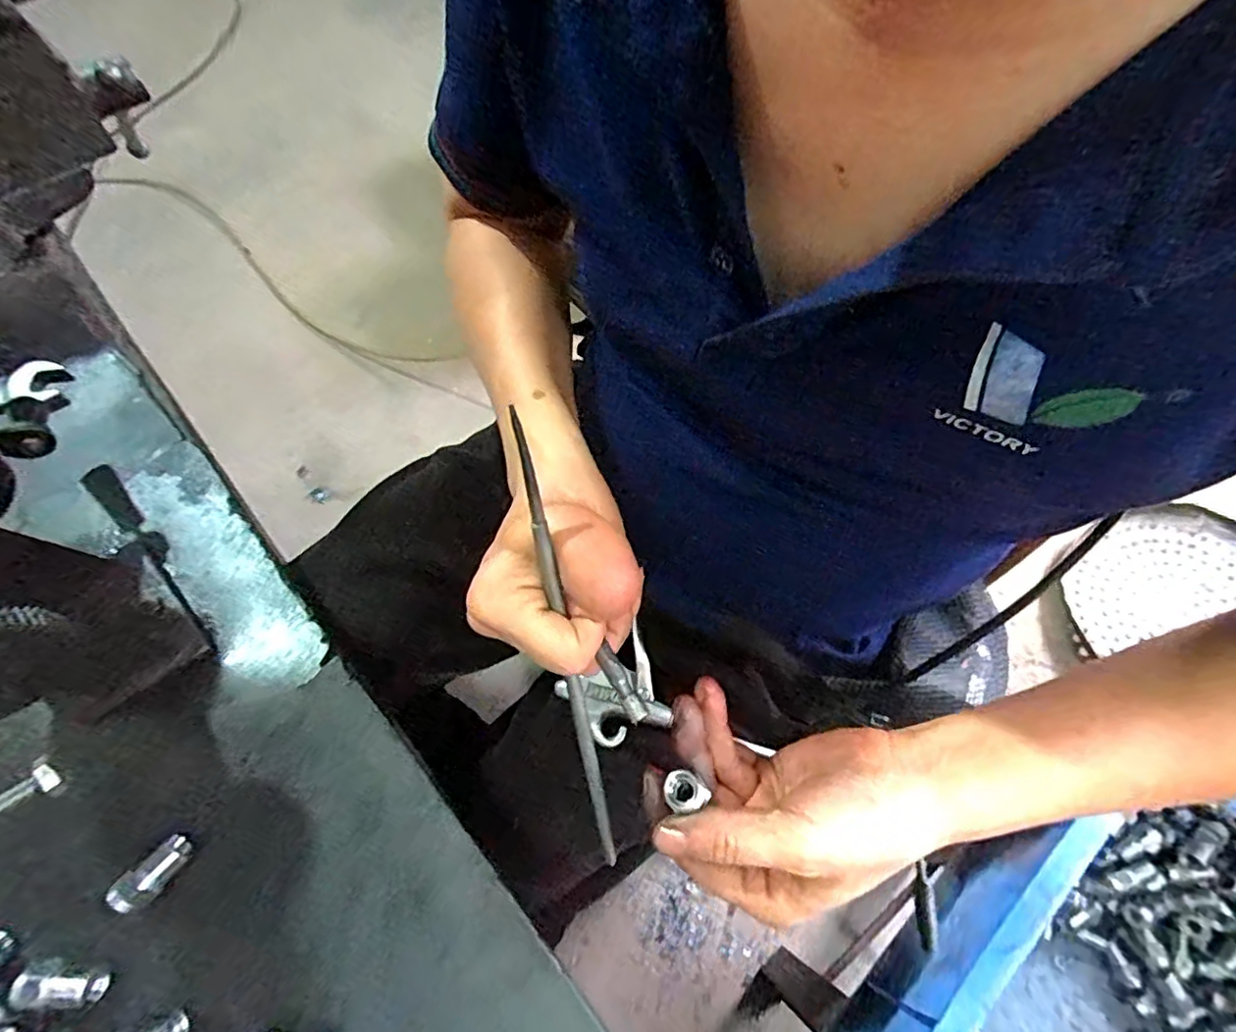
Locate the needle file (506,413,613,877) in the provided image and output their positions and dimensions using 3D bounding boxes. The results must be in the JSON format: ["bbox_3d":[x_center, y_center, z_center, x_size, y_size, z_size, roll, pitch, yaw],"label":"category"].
[{"bbox_3d":[-0.019,0.069,0.256,0.008,0.226,0.007,-11,25,-5],"label":"needle file"}]

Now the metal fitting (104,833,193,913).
[{"bbox_3d":[-0.201,0.156,0.263,0.015,0.014,0.032,40,71,16],"label":"metal fitting"}]

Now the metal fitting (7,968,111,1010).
[{"bbox_3d":[-0.226,0.191,0.243,0.031,0.010,0.013,13,64,-15],"label":"metal fitting"}]

